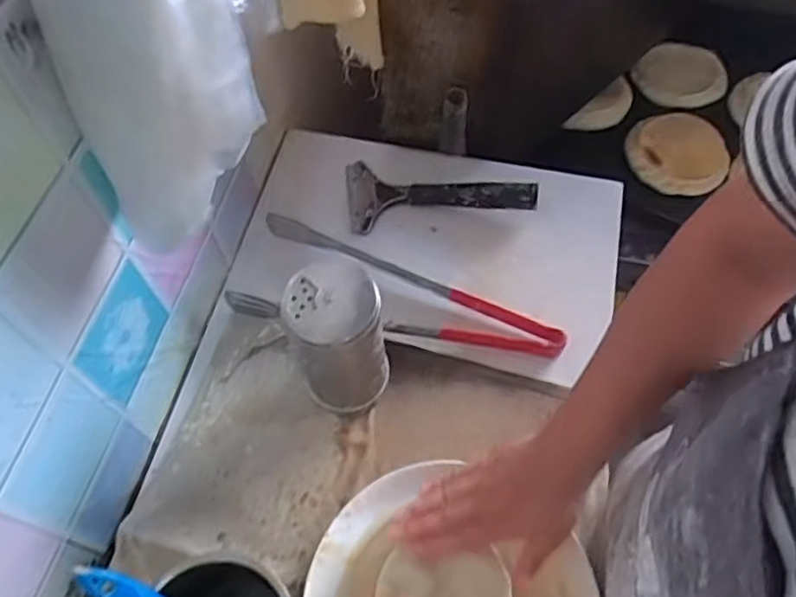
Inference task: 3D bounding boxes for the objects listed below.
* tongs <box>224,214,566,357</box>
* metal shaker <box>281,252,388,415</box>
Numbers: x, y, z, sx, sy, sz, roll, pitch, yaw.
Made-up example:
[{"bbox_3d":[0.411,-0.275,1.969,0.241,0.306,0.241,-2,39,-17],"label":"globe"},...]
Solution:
[{"bbox_3d":[0.001,-0.006,0.667,0.328,0.030,0.102,12,61,7],"label":"tongs"},{"bbox_3d":[-0.049,0.040,0.564,0.074,0.164,0.075,0,61,1],"label":"metal shaker"}]

